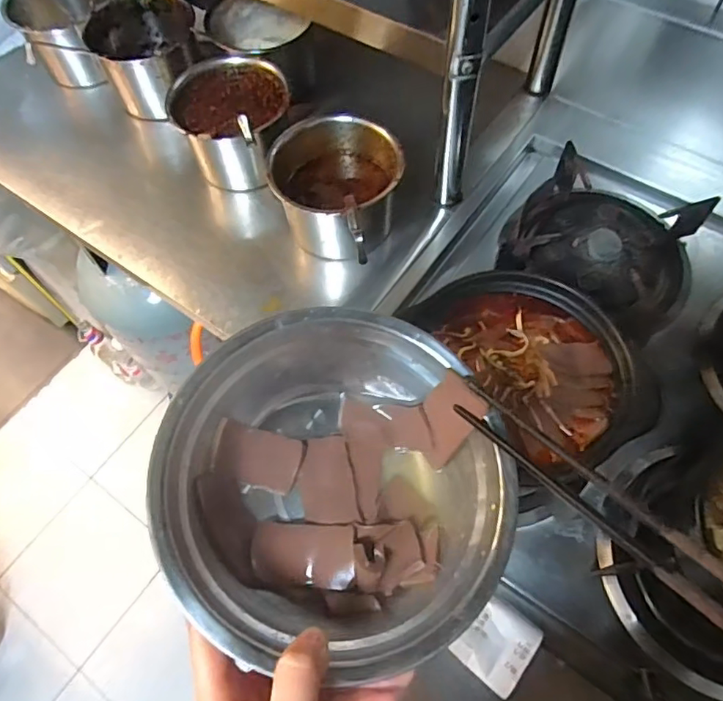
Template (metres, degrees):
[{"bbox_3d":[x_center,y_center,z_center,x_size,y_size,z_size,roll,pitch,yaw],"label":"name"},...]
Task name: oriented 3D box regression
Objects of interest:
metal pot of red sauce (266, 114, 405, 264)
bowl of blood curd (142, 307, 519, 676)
[{"bbox_3d":[-0.027,-0.196,0.687,0.153,0.113,0.133,7,64,7],"label":"metal pot of red sauce"},{"bbox_3d":[-0.011,0.077,0.317,0.182,0.083,0.185,-1,63,2],"label":"bowl of blood curd"}]

